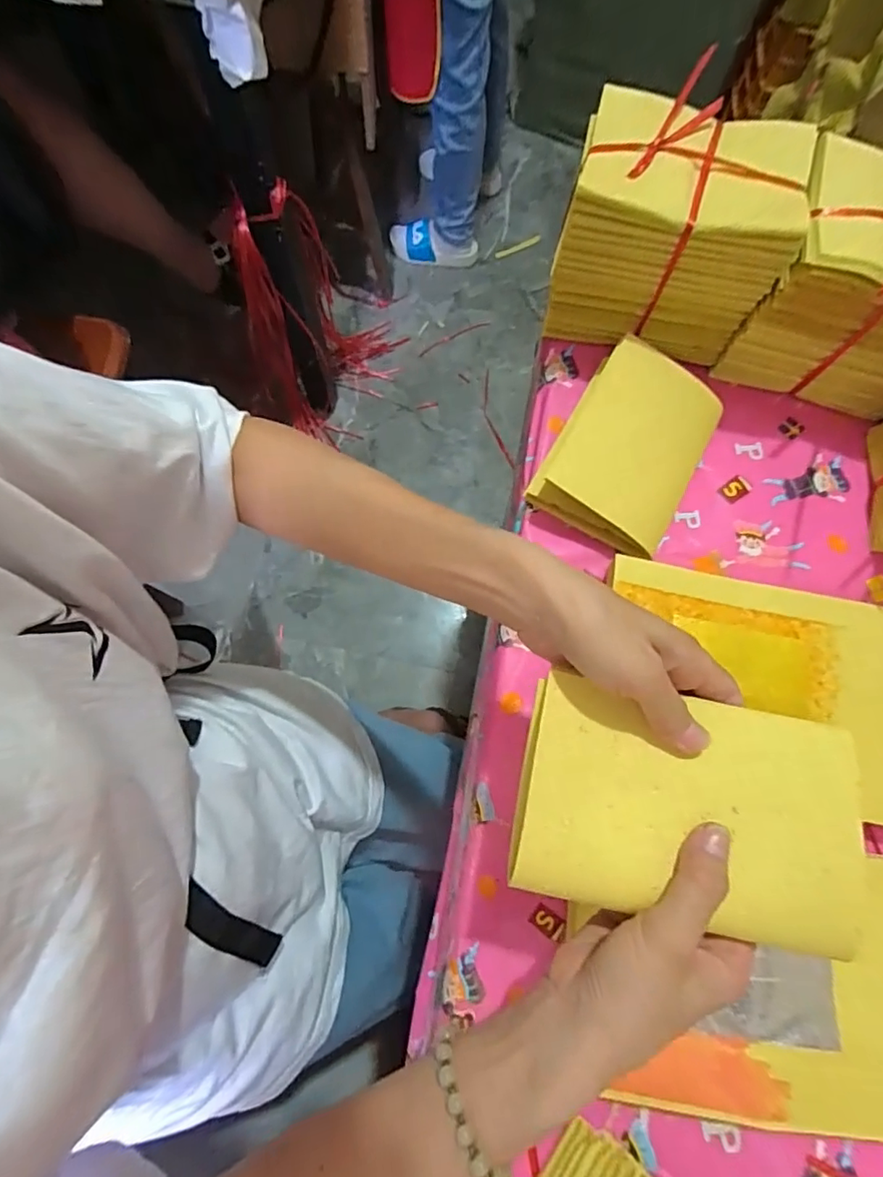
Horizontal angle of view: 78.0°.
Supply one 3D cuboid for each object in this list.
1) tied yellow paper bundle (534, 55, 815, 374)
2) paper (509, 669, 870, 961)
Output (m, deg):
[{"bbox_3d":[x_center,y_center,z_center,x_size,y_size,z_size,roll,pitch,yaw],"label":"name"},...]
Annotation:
[{"bbox_3d":[0.185,-0.295,0.455,0.163,0.130,0.122,13,74,3],"label":"tied yellow paper bundle"},{"bbox_3d":[0.123,0.110,0.274,0.163,0.015,0.106,11,74,2],"label":"paper"}]

